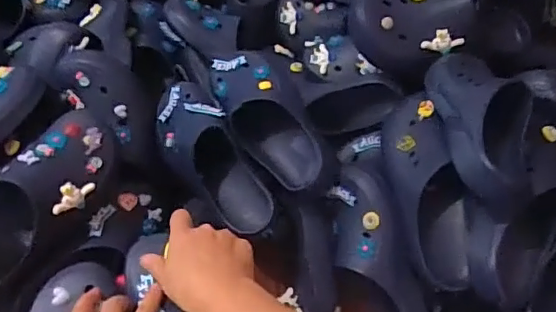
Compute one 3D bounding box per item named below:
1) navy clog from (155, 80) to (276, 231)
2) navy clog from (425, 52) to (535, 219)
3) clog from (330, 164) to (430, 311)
[{"bbox_3d":[-0.106,-0.004,0.831,0.107,0.093,0.269,-24,60,-16],"label":"navy clog"},{"bbox_3d":[0.272,-0.055,0.735,0.106,0.090,0.254,-1,56,-2],"label":"navy clog"},{"bbox_3d":[0.140,0.152,0.826,0.105,0.111,0.277,-13,92,-10],"label":"clog"}]

